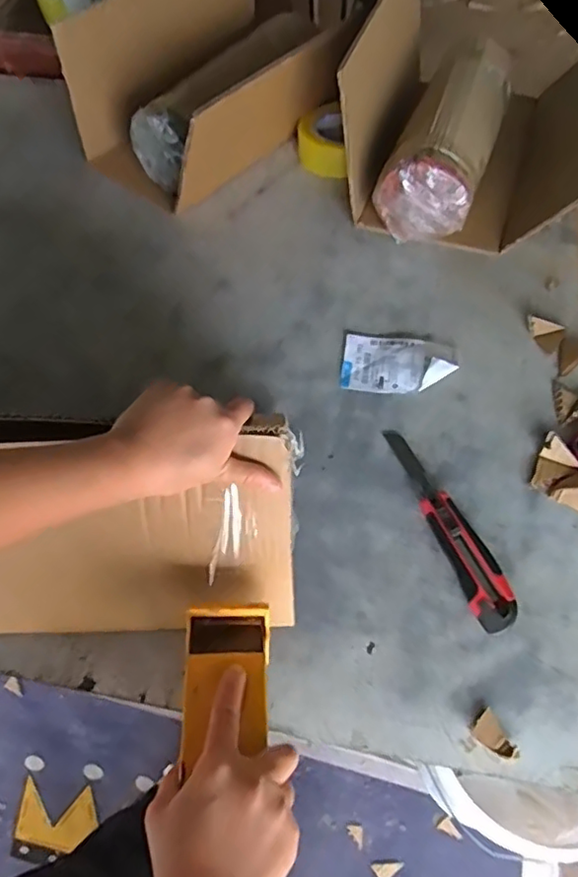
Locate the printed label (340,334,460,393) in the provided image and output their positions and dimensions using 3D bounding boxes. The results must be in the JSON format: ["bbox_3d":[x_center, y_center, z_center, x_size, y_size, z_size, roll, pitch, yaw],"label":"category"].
[{"bbox_3d":[0.124,-0.088,0.668,0.124,0.024,0.076,7,59,7],"label":"printed label"}]

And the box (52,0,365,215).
[{"bbox_3d":[-0.103,-0.506,0.842,0.341,0.195,0.240,-40,65,-20],"label":"box"}]

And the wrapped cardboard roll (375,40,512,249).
[{"bbox_3d":[0.218,-0.404,0.799,0.117,0.131,0.313,20,61,14],"label":"wrapped cardboard roll"}]

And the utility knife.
[{"bbox_3d":[0.151,0.076,0.567,0.037,0.016,0.220,-18,59,-8],"label":"utility knife"}]

